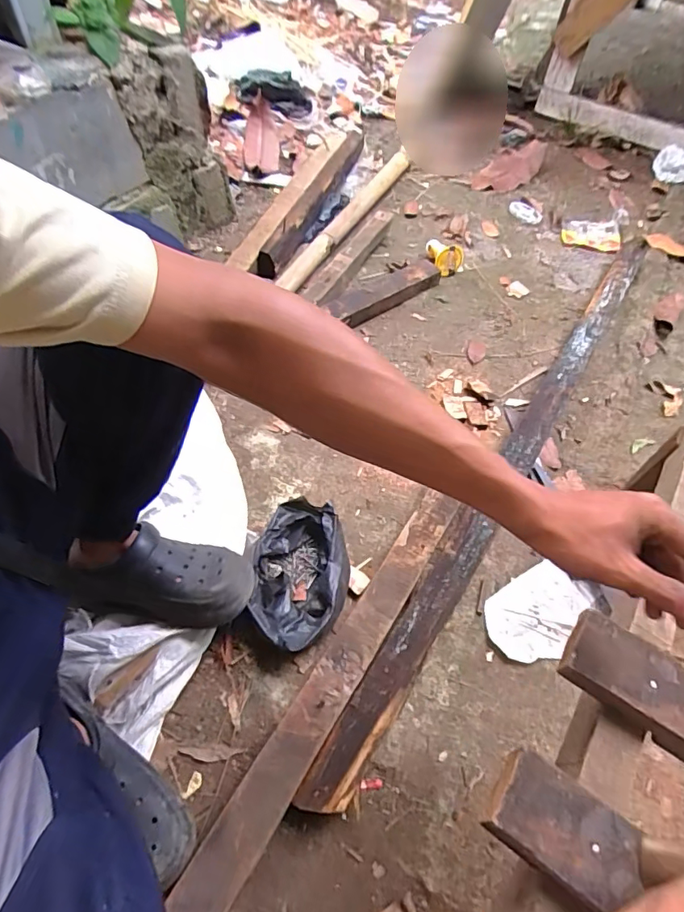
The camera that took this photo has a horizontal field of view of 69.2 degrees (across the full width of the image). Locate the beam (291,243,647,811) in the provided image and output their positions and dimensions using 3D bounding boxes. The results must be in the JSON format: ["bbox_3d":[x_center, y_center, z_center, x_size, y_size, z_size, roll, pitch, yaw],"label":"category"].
[{"bbox_3d":[0.348,-0.035,0.925,0.066,0.059,1.407,31,59,16],"label":"beam"}]

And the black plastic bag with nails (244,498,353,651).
[{"bbox_3d":[-0.060,0.175,0.726,0.133,0.073,0.209,13,56,5],"label":"black plastic bag with nails"}]

